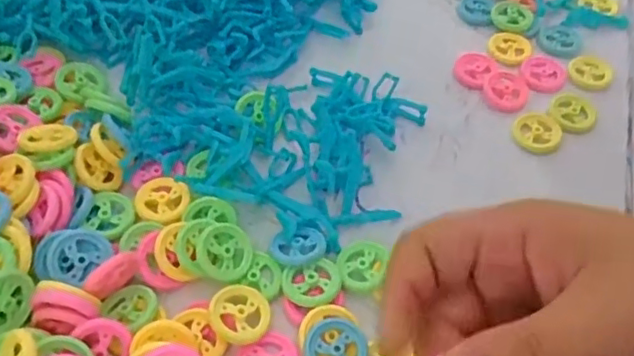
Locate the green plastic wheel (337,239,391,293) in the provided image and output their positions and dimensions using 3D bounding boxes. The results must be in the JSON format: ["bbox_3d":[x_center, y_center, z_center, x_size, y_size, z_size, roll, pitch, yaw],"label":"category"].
[{"bbox_3d":[0.024,0.044,0.315,0.024,0.006,0.029,12,54,6],"label":"green plastic wheel"}]

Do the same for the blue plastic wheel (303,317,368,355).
[{"bbox_3d":[0.009,0.081,0.287,0.029,0.008,0.028,2,54,-2],"label":"blue plastic wheel"}]

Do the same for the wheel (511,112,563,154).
[{"bbox_3d":[0.137,-0.028,0.382,0.029,0.006,0.032,19,55,11],"label":"wheel"}]

